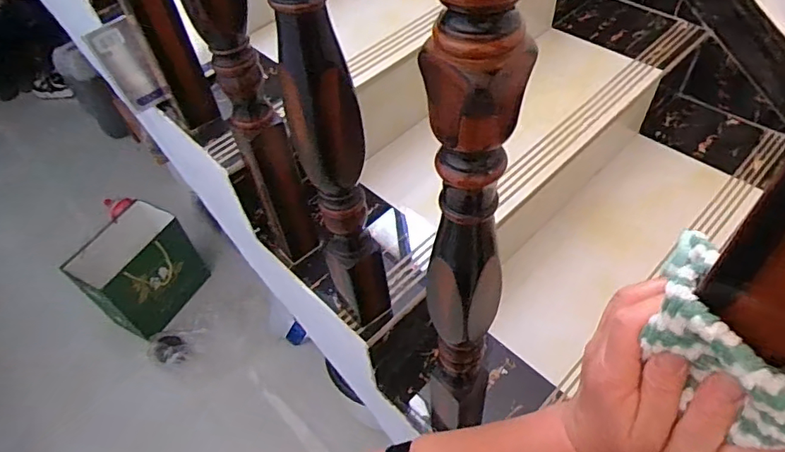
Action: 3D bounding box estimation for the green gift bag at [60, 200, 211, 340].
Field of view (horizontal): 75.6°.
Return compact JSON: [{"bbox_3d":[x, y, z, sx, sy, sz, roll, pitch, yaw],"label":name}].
[{"bbox_3d":[-0.771,0.147,1.569,0.185,0.328,0.311,23,57,23],"label":"green gift bag"}]

